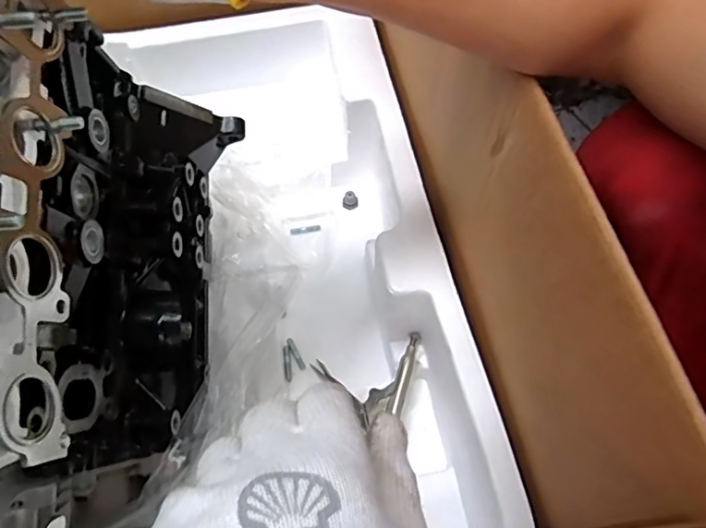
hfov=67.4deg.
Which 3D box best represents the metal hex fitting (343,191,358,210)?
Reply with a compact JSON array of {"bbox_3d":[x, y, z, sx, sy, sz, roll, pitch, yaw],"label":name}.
[{"bbox_3d":[-0.004,-0.094,0.780,0.022,0.017,0.020,5,60,0],"label":"metal hex fitting"}]

